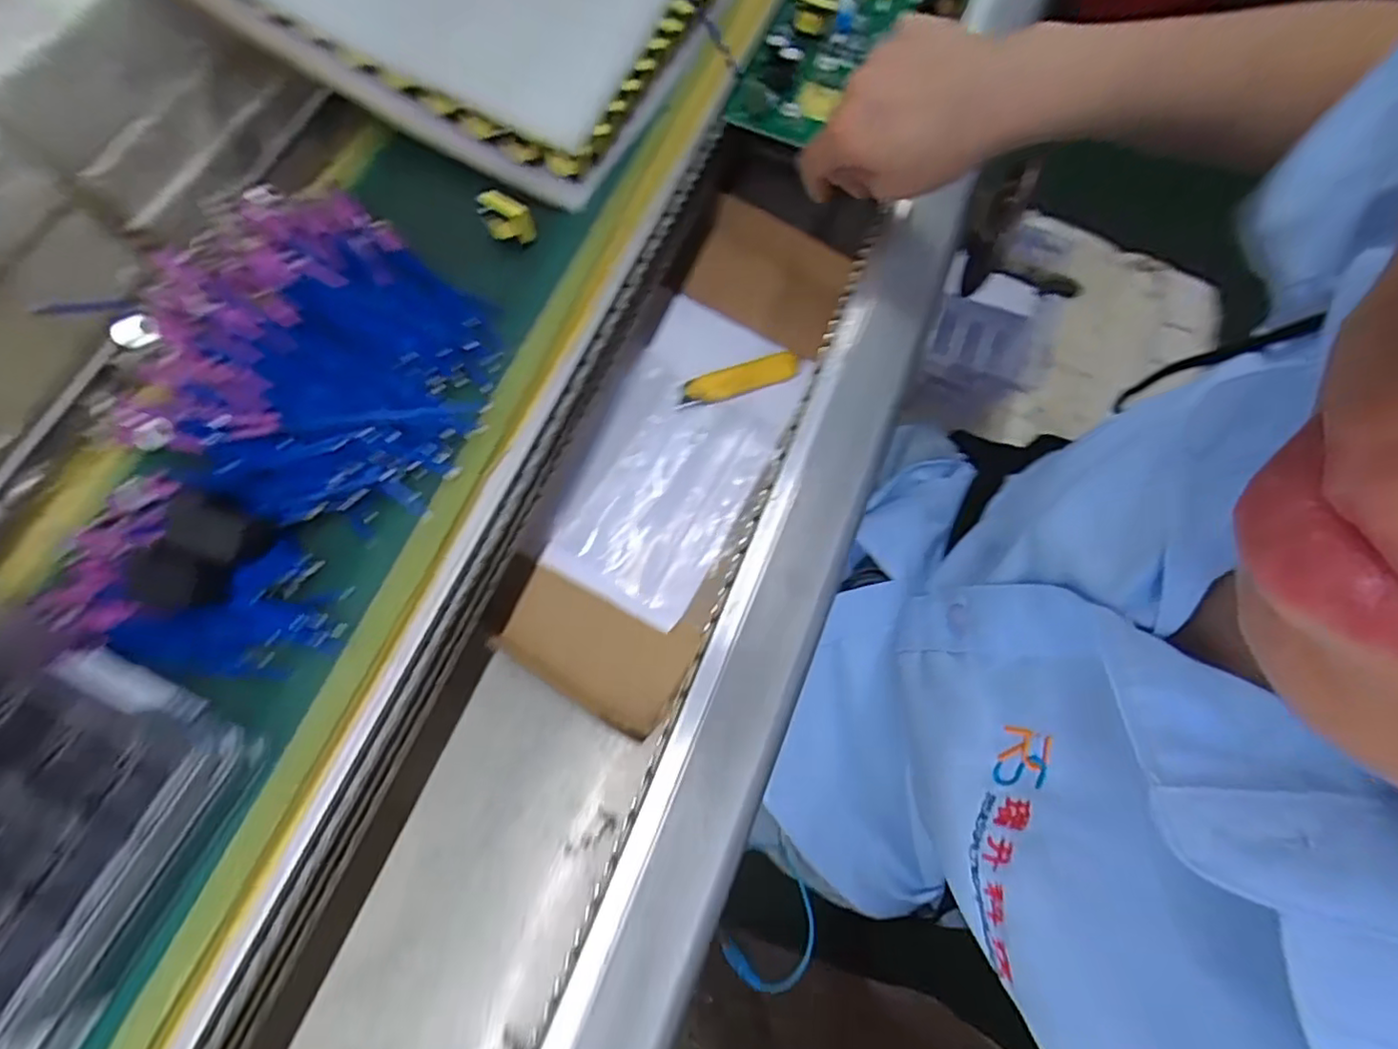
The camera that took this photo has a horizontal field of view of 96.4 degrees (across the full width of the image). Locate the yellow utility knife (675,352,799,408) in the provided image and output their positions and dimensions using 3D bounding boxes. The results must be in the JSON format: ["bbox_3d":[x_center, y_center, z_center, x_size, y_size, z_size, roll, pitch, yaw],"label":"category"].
[{"bbox_3d":[0.030,-0.107,0.455,0.092,0.011,0.023,-19,77,-5],"label":"yellow utility knife"}]

